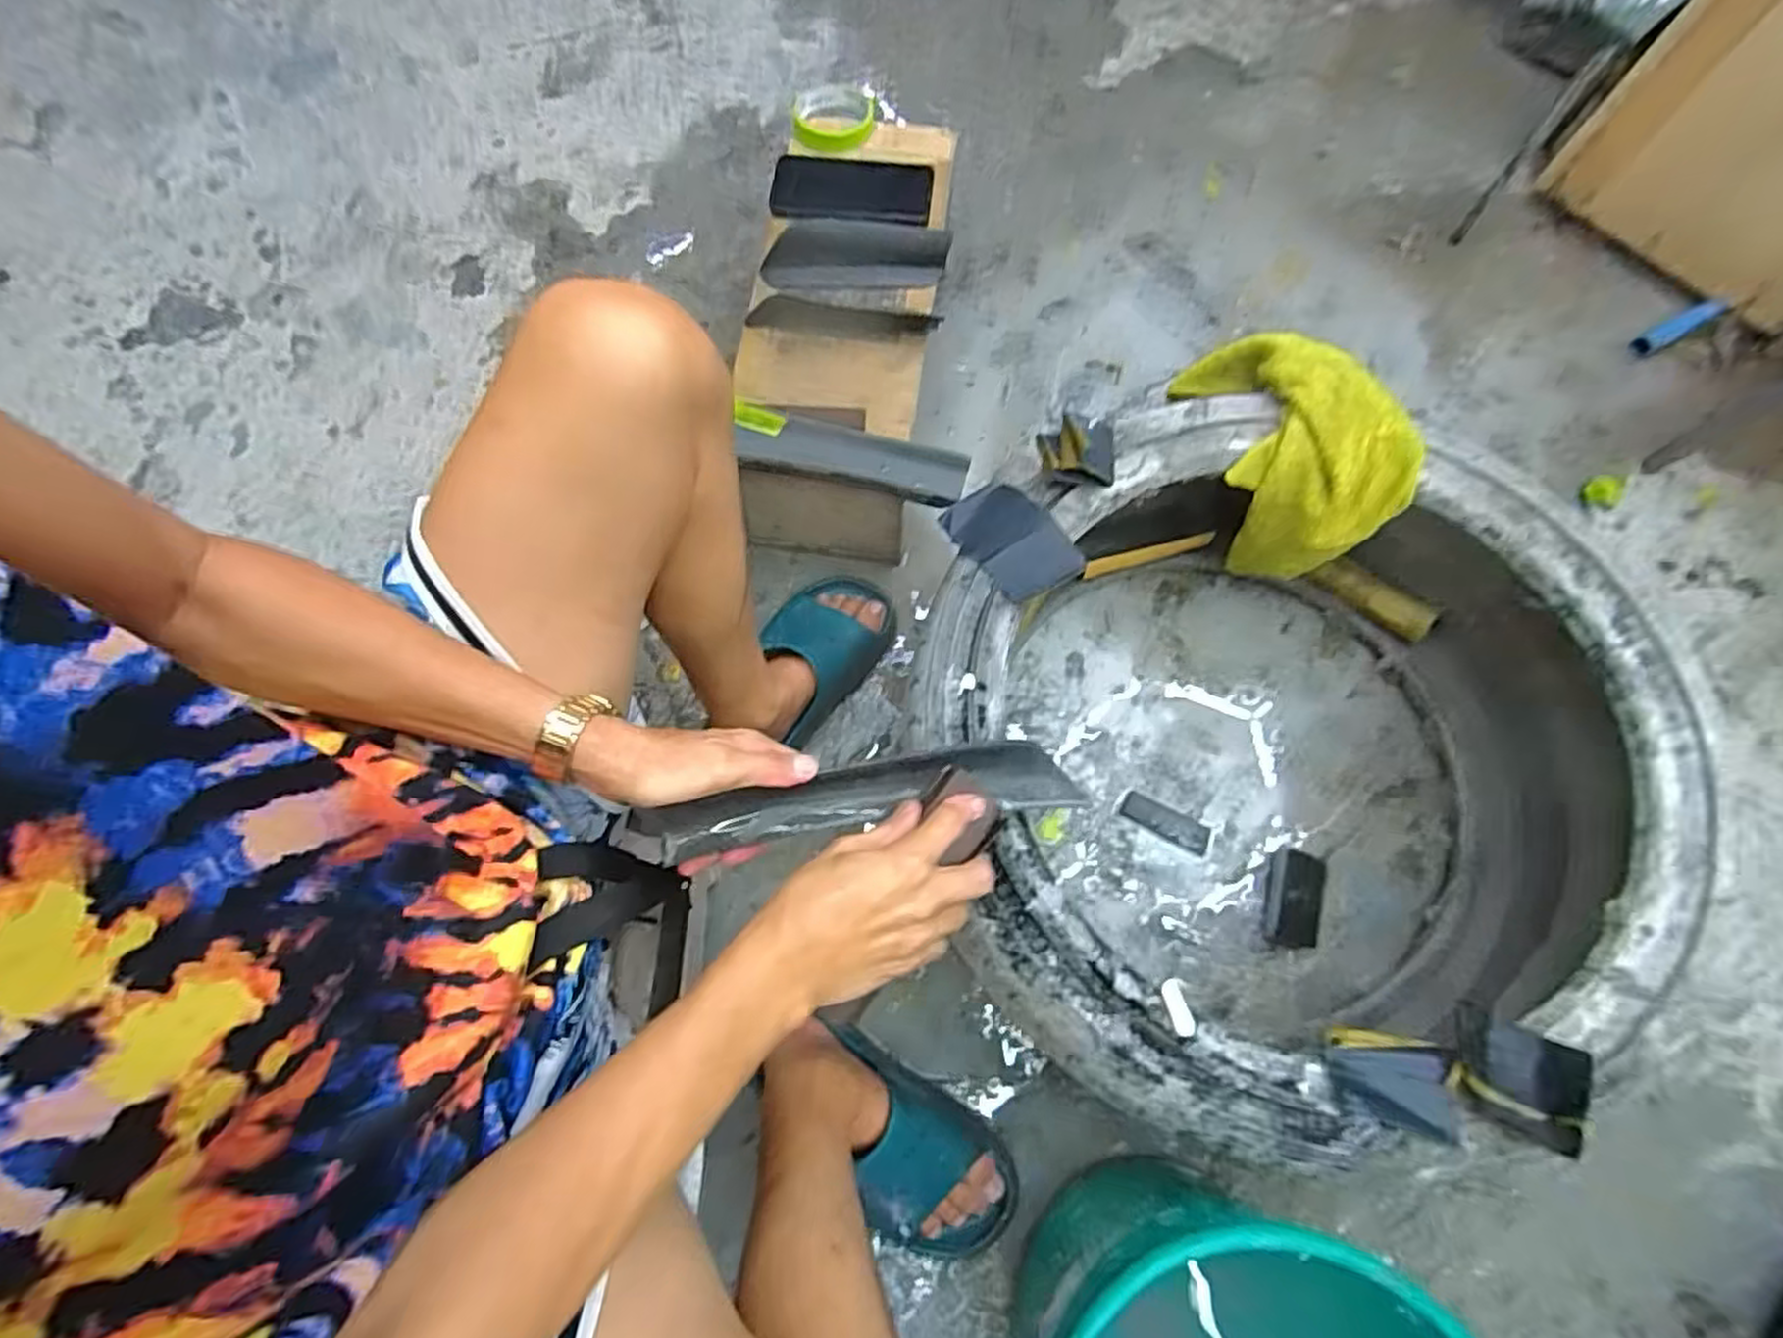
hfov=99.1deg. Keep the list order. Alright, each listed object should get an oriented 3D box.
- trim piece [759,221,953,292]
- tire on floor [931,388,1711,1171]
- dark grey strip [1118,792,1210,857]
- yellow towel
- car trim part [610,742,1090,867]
[{"bbox_3d":[-0.035,-0.409,0.751,0.180,0.028,0.060,-1,73,1],"label":"trim piece"},{"bbox_3d":[0.322,0.059,0.662,0.588,0.229,0.523,-19,72,-4],"label":"tire on floor"},{"bbox_3d":[0.277,0.155,0.769,0.089,0.004,0.030,28,75,11],"label":"dark grey strip"},{"bbox_3d":[0.344,-0.201,0.694,0.130,0.167,0.226,-30,75,-8],"label":"yellow towel"},{"bbox_3d":[-0.016,0.083,0.480,0.292,0.035,0.043,-6,71,-17],"label":"car trim part"}]

